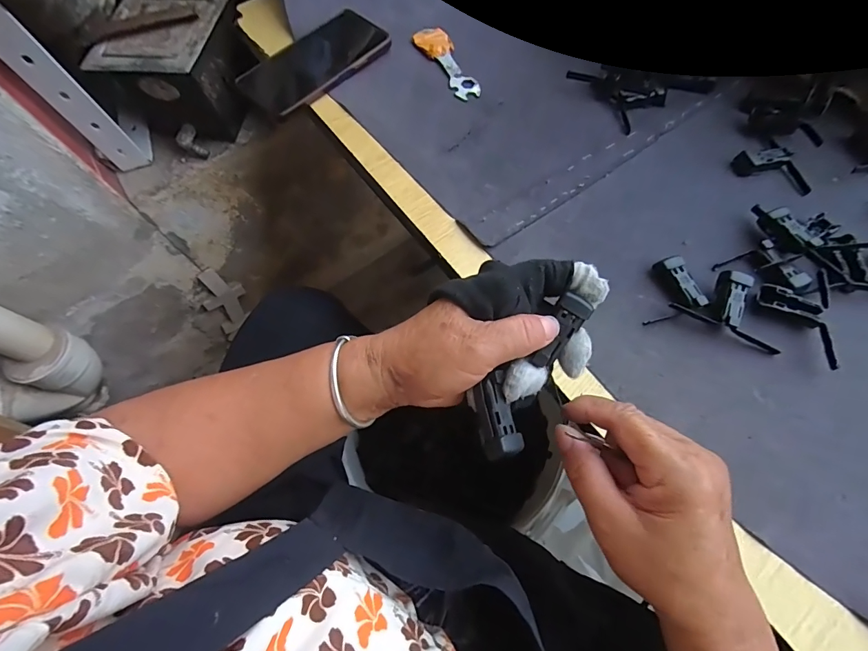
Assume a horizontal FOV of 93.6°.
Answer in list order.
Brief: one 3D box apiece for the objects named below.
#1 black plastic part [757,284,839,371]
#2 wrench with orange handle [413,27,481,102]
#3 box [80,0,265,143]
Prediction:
[{"bbox_3d":[0.283,-0.003,0.315,0.031,0.016,0.071,-31,69,-13],"label":"black plastic part"},{"bbox_3d":[0.013,-0.290,0.449,0.039,0.006,0.117,-20,67,-9],"label":"wrench with orange handle"},{"bbox_3d":[-0.308,-0.322,0.511,0.142,0.113,0.155,10,68,7],"label":"box"}]

